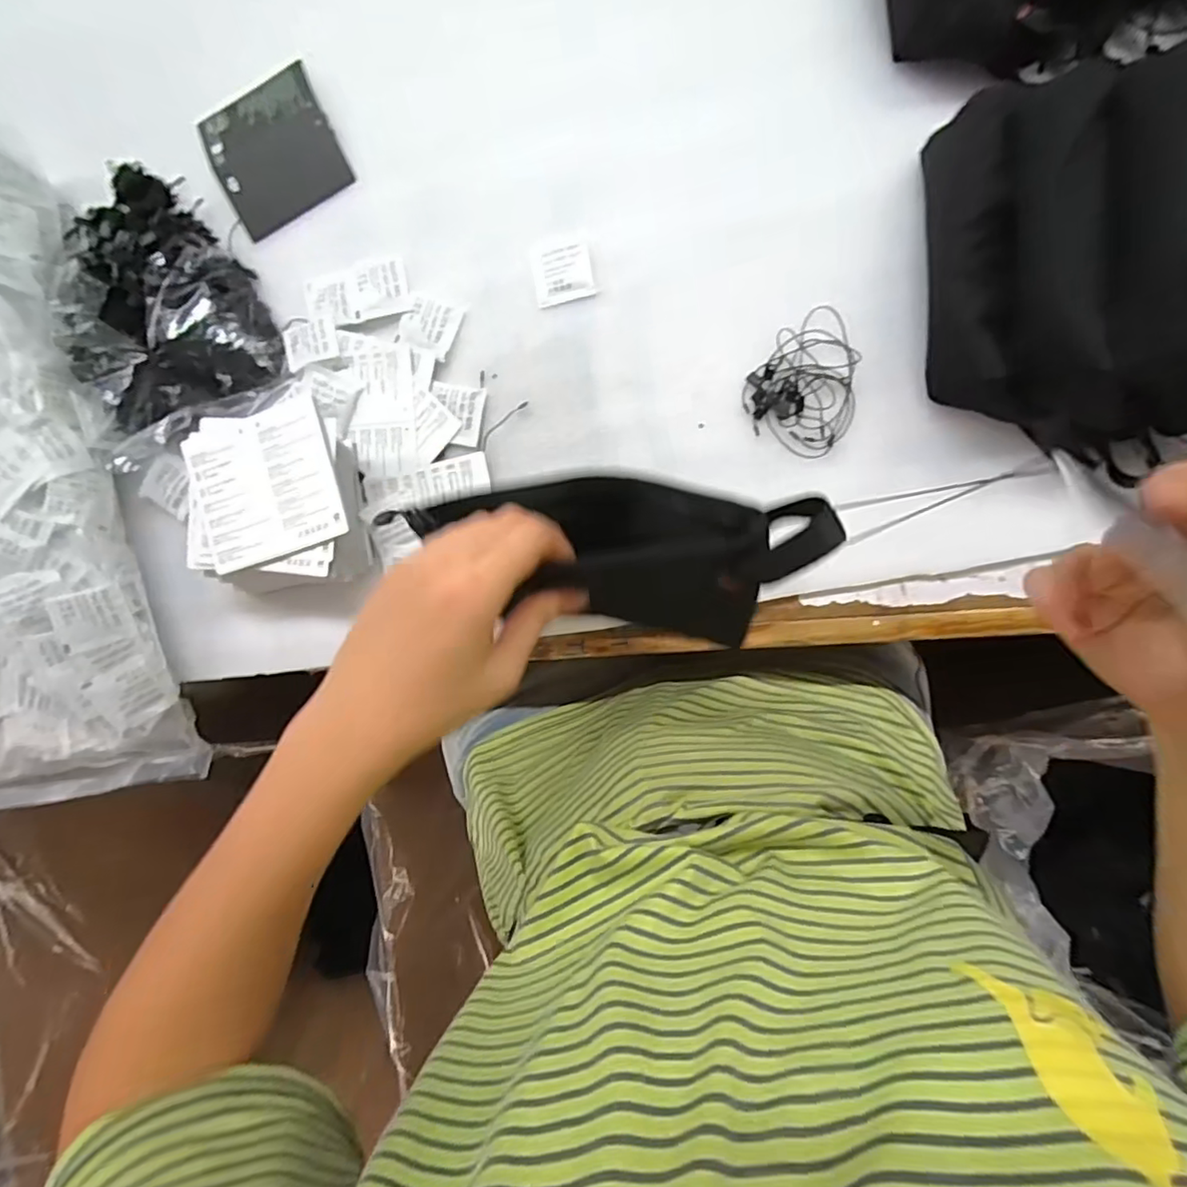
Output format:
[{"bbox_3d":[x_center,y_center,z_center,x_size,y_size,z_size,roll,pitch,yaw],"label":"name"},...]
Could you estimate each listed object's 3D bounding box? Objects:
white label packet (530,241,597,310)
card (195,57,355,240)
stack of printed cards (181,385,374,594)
[{"bbox_3d":[-0.021,-0.218,0.400,0.039,0.009,0.041,-9,92,8],"label":"white label packet"},{"bbox_3d":[-0.227,-0.315,0.418,0.088,0.007,0.097,-25,89,8],"label":"card"},{"bbox_3d":[-0.213,-0.071,0.402,0.117,0.046,0.132,-6,92,7],"label":"stack of printed cards"}]

